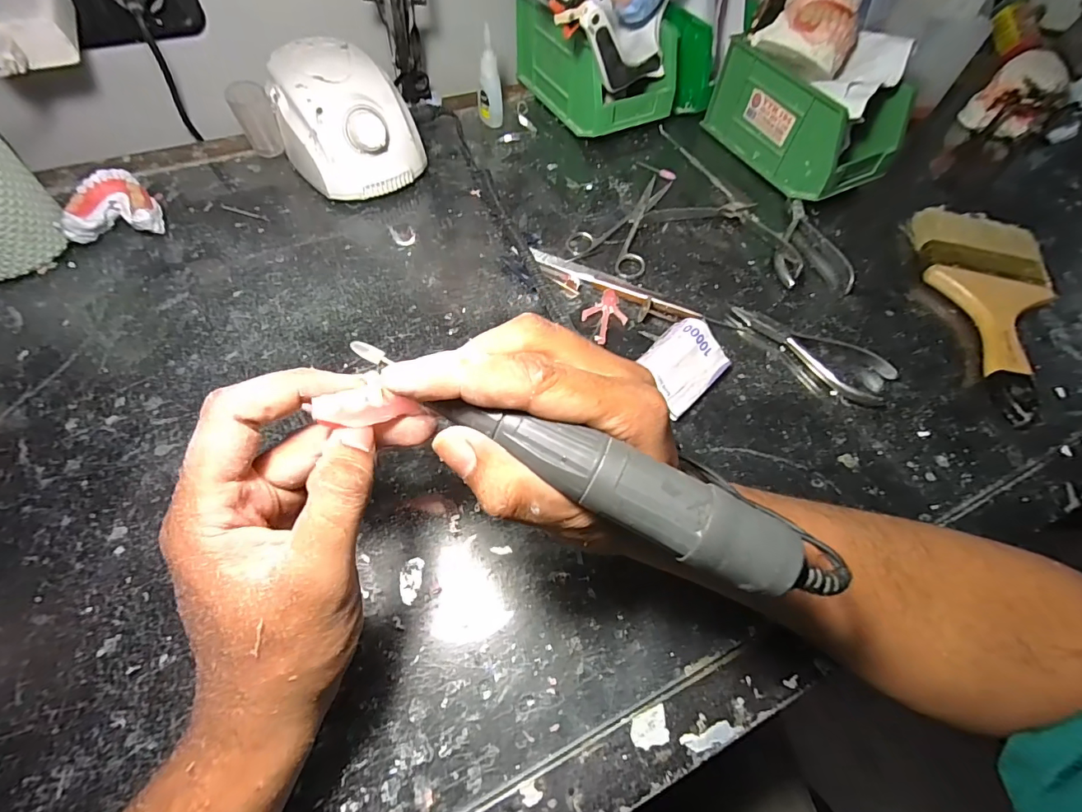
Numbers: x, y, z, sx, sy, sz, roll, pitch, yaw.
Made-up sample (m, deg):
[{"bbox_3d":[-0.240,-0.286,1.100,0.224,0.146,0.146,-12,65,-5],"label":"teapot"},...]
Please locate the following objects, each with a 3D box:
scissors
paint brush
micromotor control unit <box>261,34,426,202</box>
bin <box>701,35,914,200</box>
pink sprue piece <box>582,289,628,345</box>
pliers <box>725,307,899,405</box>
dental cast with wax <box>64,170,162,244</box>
[{"bbox_3d":[0.087,-0.170,0.428,0.072,0.006,0.135,33,63,15],"label":"scissors"},{"bbox_3d":[0.386,-0.083,0.387,0.096,0.023,0.224,9,59,2],"label":"paint brush"},{"bbox_3d":[-0.179,-0.256,0.418,0.102,0.082,0.132,-35,67,-21],"label":"micromotor control unit"},{"bbox_3d":[0.265,-0.293,0.466,0.094,0.083,0.168,-24,64,-17],"label":"bin"},{"bbox_3d":[0.050,-0.071,0.367,0.031,0.009,0.046,37,64,17],"label":"pink sprue piece"},{"bbox_3d":[0.211,-0.048,0.363,0.124,0.010,0.050,39,65,18],"label":"pliers"},{"bbox_3d":[-0.348,-0.161,0.380,0.060,0.034,0.052,-14,62,-12],"label":"dental cast with wax"}]

